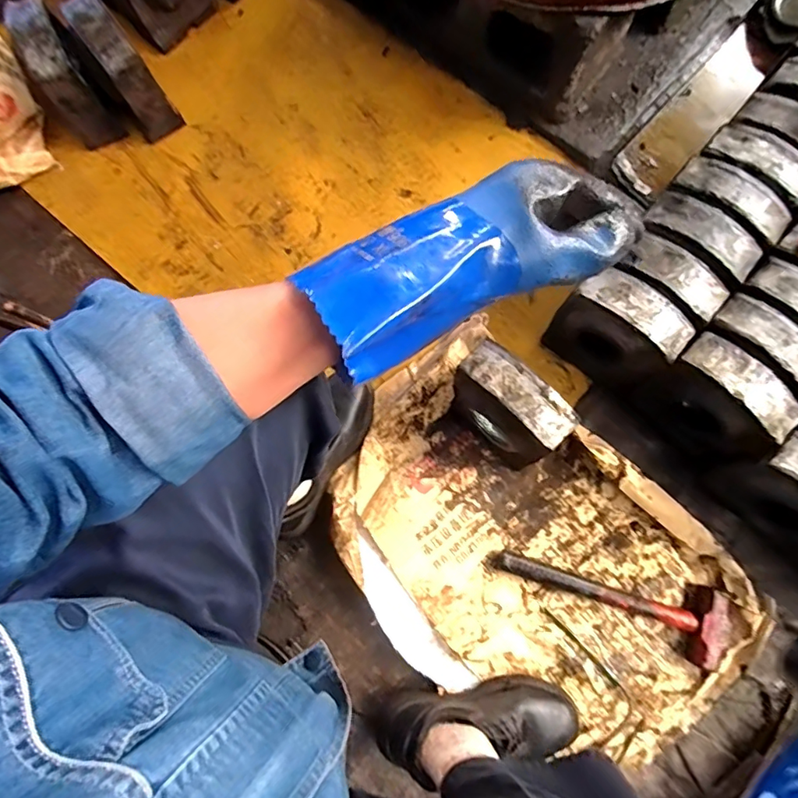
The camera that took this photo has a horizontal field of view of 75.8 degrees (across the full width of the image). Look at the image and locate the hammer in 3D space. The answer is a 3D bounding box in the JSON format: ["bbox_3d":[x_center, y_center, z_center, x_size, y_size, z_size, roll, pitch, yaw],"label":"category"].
[{"bbox_3d":[0.296,0.275,0.719,0.326,0.036,0.098,17,78,4],"label":"hammer"}]

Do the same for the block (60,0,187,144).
[{"bbox_3d":[-0.458,-0.553,0.864,0.071,0.177,0.137,-37,80,-7],"label":"block"}]

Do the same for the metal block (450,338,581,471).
[{"bbox_3d":[0.142,0.016,0.702,0.079,0.173,0.152,-43,81,-8],"label":"metal block"}]

